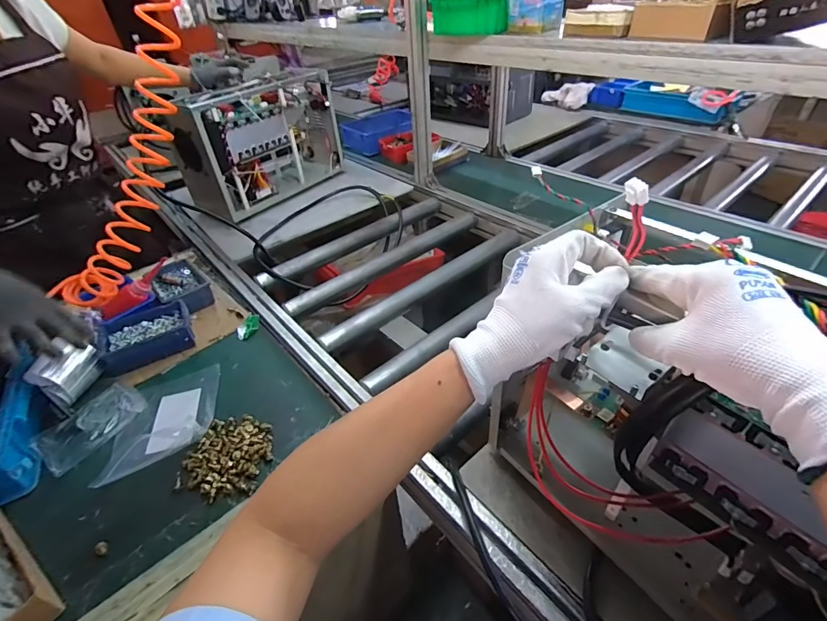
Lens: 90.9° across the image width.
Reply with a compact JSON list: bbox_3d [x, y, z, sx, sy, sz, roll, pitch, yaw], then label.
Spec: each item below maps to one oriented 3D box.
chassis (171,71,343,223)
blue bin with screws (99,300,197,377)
[{"bbox_3d":[-0.452,-0.508,1.218,0.220,0.286,0.483,23,47,29],"label":"chassis"},{"bbox_3d":[-0.469,0.046,0.723,0.142,0.049,0.091,-21,42,-18],"label":"blue bin with screws"}]

